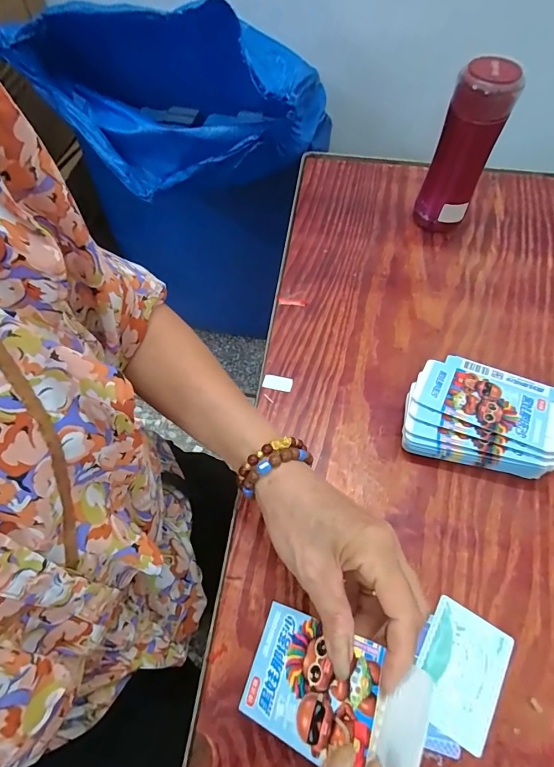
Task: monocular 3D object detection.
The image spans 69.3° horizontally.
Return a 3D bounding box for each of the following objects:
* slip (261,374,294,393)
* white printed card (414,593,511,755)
[{"bbox_3d":[0.001,0.000,0.450,0.033,0.004,0.017,12,70,6],"label":"slip"},{"bbox_3d":[0.145,0.226,0.316,0.061,0.004,0.086,27,64,16],"label":"white printed card"}]

